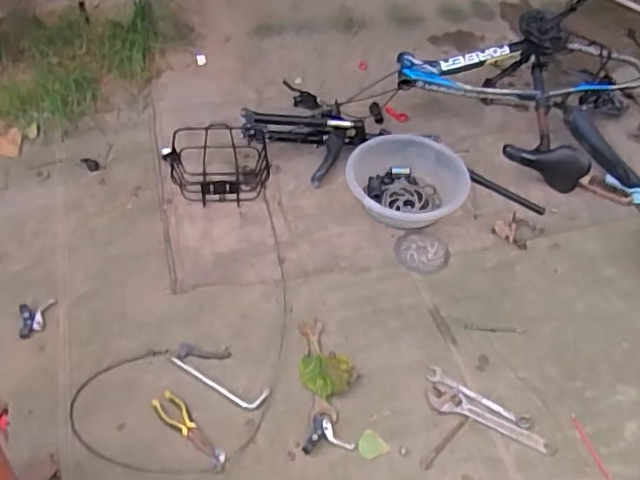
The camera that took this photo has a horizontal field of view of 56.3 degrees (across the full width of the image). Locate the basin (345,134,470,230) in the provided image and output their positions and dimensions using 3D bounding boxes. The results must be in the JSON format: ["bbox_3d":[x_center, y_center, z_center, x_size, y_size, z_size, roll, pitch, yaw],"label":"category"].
[{"bbox_3d":[0.250,-0.179,1.761,0.323,0.095,0.354,2,49,-3],"label":"basin"}]

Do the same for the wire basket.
[{"bbox_3d":[-0.308,-0.239,1.804,0.310,0.126,0.263,-10,51,-12],"label":"wire basket"}]

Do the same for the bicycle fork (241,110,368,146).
[{"bbox_3d":[-0.051,-0.348,1.886,0.383,0.107,0.090,1,50,-1],"label":"bicycle fork"}]

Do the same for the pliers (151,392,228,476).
[{"bbox_3d":[-0.281,0.410,1.283,0.058,0.021,0.221,-34,60,-29],"label":"pliers"}]

